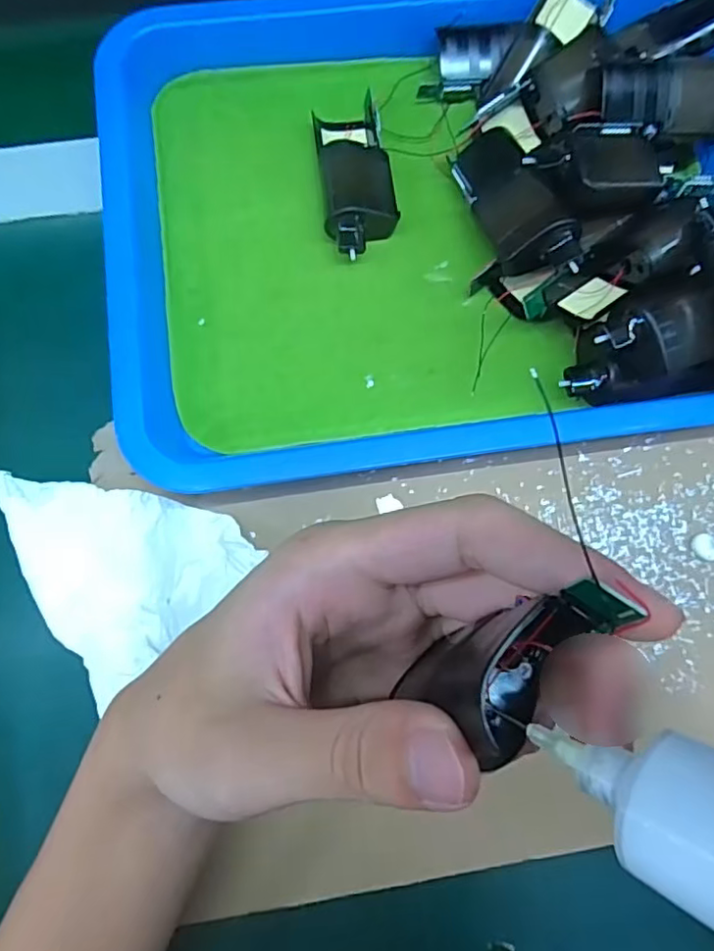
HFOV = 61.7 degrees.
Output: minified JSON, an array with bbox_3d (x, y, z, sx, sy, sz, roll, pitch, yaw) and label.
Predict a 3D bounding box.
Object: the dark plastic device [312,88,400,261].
[{"bbox_3d":[-0.001,-0.157,0.315,0.037,0.021,0.092,-8,77,-2],"label":"dark plastic device"}]

